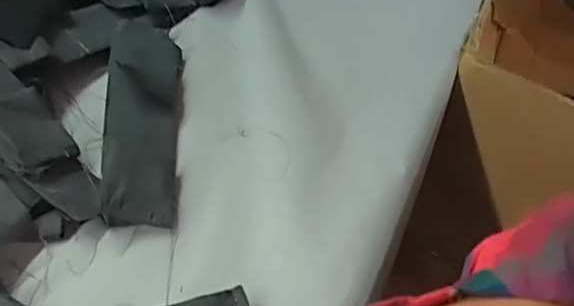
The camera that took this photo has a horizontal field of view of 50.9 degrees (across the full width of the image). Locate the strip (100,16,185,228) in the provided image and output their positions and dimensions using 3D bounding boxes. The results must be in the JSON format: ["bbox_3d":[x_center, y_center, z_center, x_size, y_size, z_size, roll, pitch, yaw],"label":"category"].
[{"bbox_3d":[-0.103,-0.037,0.428,0.051,0.026,0.195,-4,51,-6],"label":"strip"}]

